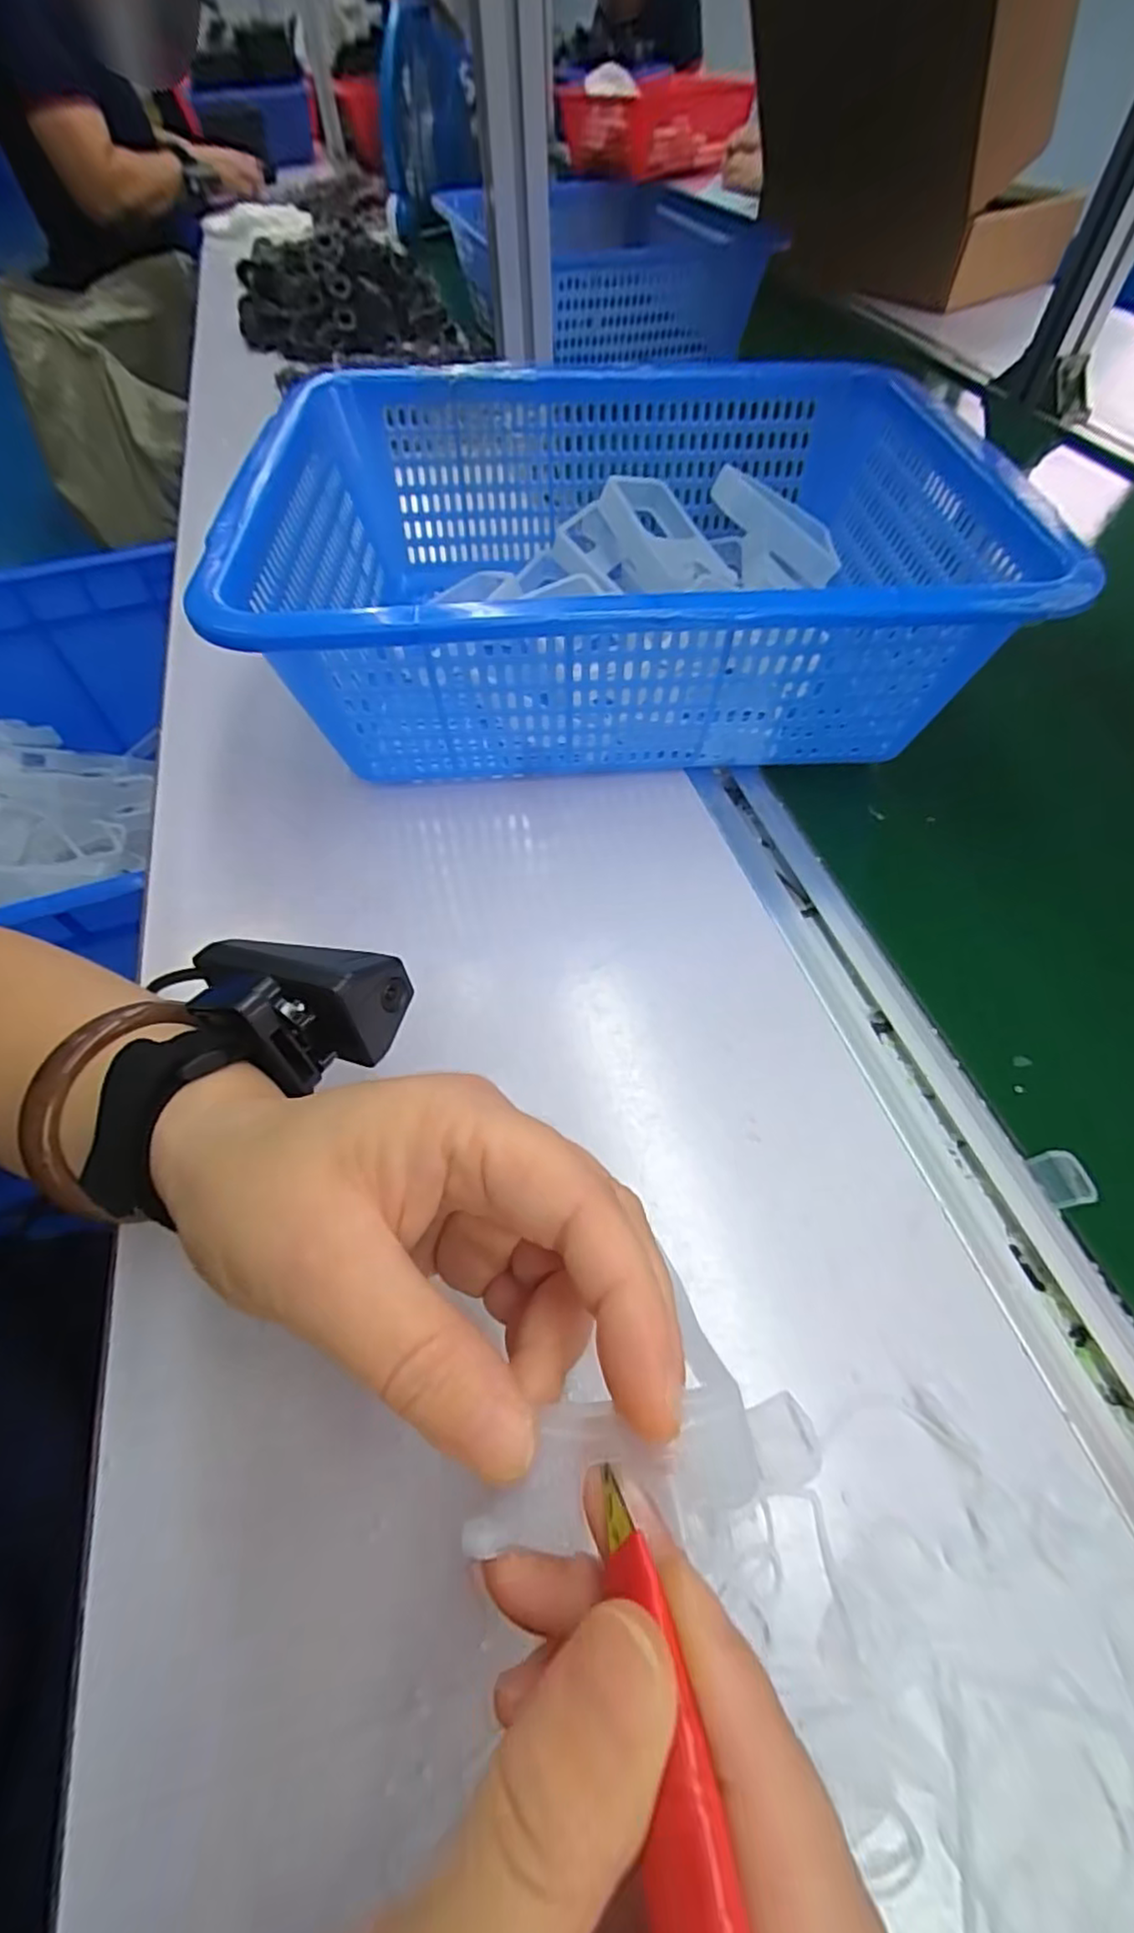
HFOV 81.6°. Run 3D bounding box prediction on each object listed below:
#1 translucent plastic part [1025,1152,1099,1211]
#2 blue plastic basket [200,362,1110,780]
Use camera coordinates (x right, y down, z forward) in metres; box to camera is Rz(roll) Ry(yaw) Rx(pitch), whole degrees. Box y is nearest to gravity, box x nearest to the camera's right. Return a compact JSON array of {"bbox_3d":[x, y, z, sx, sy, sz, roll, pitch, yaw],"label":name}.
[{"bbox_3d":[0.193,0.082,0.255,0.016,0.008,0.020,-11,56,-6],"label":"translucent plastic part"},{"bbox_3d":[0.025,-0.227,0.390,0.359,0.124,0.304,-3,56,0],"label":"blue plastic basket"}]

